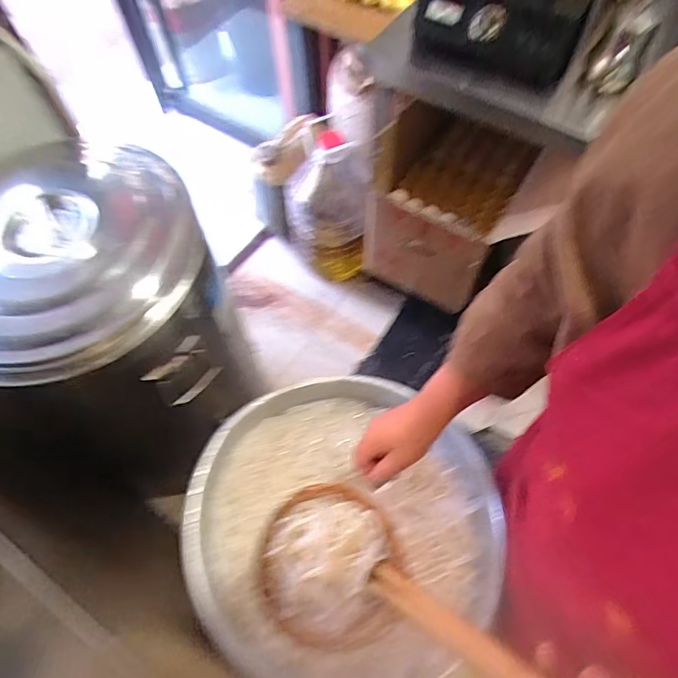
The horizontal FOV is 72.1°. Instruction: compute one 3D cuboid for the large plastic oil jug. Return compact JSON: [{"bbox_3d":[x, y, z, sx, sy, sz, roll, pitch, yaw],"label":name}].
[{"bbox_3d":[-0.037,-0.445,1.547,0.274,0.474,0.298,2,62,2],"label":"large plastic oil jug"}]

